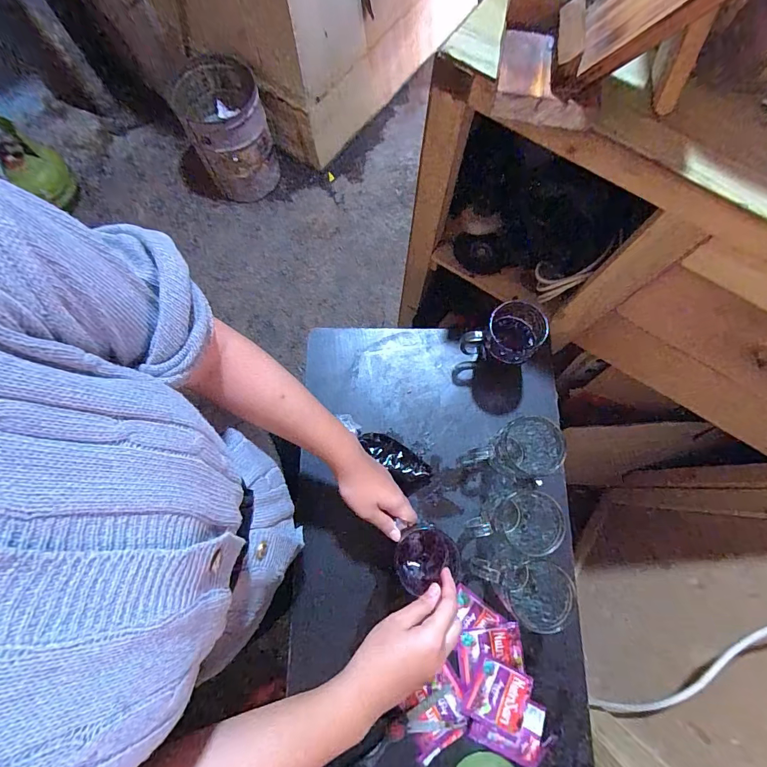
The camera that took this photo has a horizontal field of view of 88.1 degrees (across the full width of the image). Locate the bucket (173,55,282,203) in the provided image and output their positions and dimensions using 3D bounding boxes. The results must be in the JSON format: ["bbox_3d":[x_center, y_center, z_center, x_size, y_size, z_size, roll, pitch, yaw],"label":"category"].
[{"bbox_3d":[-0.516,-0.847,1.338,0.256,0.305,0.311,-29,76,-6],"label":"bucket"}]

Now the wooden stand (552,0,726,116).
[{"bbox_3d":[0.220,-0.314,0.337,0.115,0.136,0.075,6,75,3],"label":"wooden stand"}]

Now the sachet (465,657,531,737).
[{"bbox_3d":[0.148,0.401,0.508,0.070,0.009,0.070,20,76,6],"label":"sachet"}]

